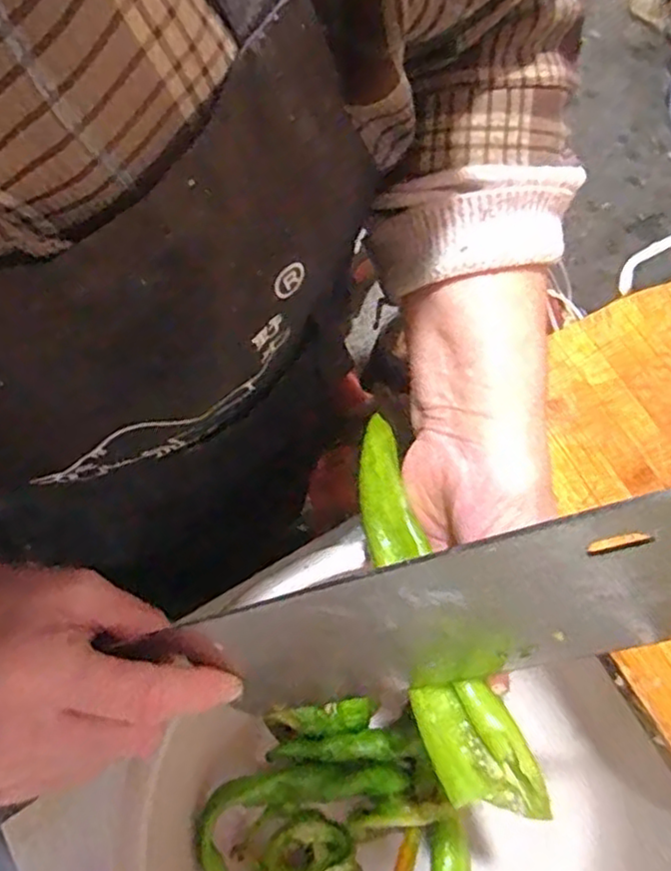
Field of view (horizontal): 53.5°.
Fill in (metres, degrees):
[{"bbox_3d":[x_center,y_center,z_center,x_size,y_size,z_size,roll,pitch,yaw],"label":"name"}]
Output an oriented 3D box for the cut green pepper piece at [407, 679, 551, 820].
[{"bbox_3d":[0.058,0.126,0.268,0.036,0.019,0.059,-31,74,10],"label":"cut green pepper piece"}]

